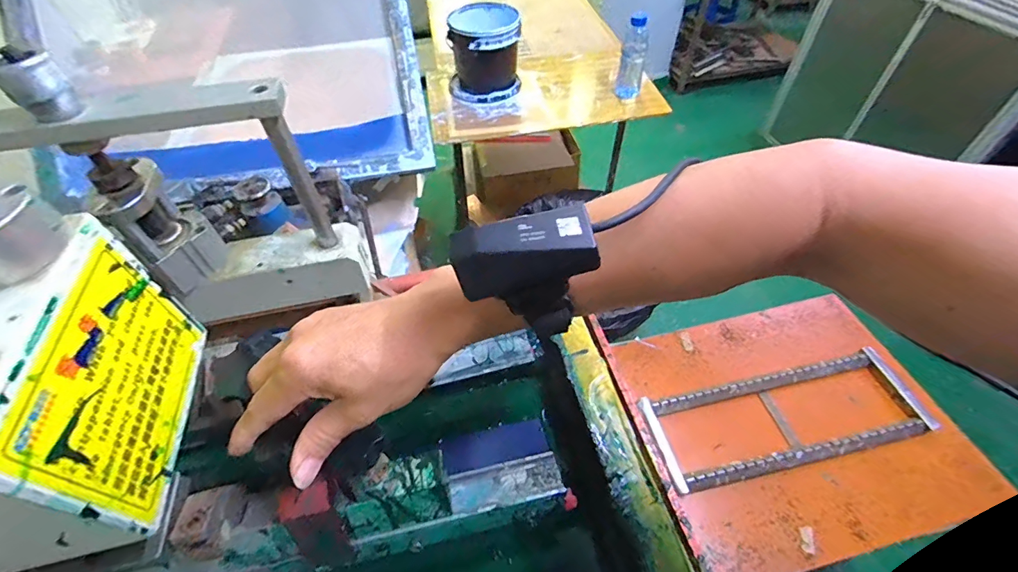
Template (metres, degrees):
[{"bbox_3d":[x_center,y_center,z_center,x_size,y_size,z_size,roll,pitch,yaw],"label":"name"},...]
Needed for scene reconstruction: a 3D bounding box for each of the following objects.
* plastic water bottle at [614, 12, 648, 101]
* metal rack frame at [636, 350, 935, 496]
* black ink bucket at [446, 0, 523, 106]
[{"bbox_3d":[0.343,-0.618,1.226,0.073,0.220,0.066,8,51,8],"label":"plastic water bottle"},{"bbox_3d":[0.523,0.250,0.843,0.511,0.027,0.167,-10,51,-7],"label":"metal rack frame"},{"bbox_3d":[-0.070,-0.662,1.274,0.208,0.205,0.202,-4,51,-2],"label":"black ink bucket"}]

